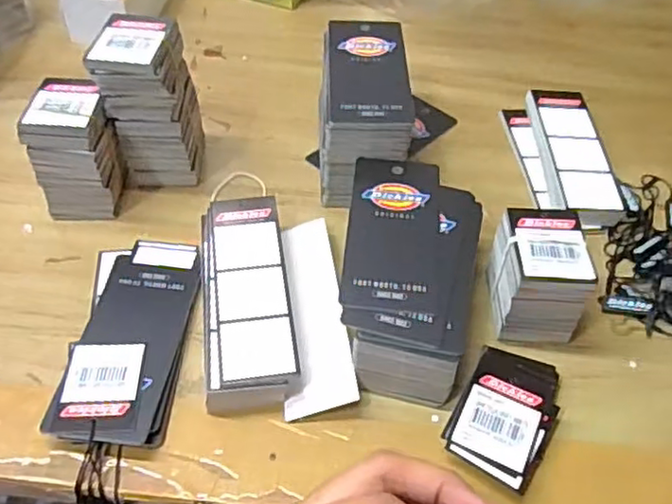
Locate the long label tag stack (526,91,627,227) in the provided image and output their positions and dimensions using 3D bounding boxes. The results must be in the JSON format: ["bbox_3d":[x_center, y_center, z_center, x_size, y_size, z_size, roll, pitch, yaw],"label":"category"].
[{"bbox_3d":[0.158,-0.065,0.436,0.042,0.017,0.115,1,50,-1],"label":"long label tag stack"}]

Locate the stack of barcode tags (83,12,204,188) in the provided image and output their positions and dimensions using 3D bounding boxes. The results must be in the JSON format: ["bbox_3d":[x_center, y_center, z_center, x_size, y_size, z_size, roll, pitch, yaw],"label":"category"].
[{"bbox_3d":[-0.111,-0.090,0.398,0.044,0.093,0.050,1,50,-1],"label":"stack of barcode tags"}]

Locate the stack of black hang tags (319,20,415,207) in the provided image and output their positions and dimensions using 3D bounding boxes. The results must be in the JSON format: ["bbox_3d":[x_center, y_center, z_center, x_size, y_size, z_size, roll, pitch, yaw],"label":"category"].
[{"bbox_3d":[0.018,-0.092,0.426,0.053,0.063,0.121,1,50,0],"label":"stack of black hang tags"}]

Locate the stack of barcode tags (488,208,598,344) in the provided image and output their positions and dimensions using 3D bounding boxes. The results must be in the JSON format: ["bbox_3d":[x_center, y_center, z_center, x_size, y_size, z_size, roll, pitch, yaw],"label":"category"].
[{"bbox_3d":[0.105,0.014,0.347,0.045,0.053,0.057,3,50,1],"label":"stack of barcode tags"}]

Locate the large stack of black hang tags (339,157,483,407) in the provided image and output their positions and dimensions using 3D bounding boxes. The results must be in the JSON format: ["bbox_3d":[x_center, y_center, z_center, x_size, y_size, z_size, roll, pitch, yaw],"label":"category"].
[{"bbox_3d":[0.039,0.011,0.354,0.069,0.037,0.138,6,50,4],"label":"large stack of black hang tags"}]

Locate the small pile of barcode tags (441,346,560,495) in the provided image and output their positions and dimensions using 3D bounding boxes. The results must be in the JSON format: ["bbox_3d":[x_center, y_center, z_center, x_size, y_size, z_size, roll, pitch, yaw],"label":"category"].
[{"bbox_3d":[0.084,0.077,0.321,0.045,0.014,0.071,24,54,18],"label":"small pile of barcode tags"}]

